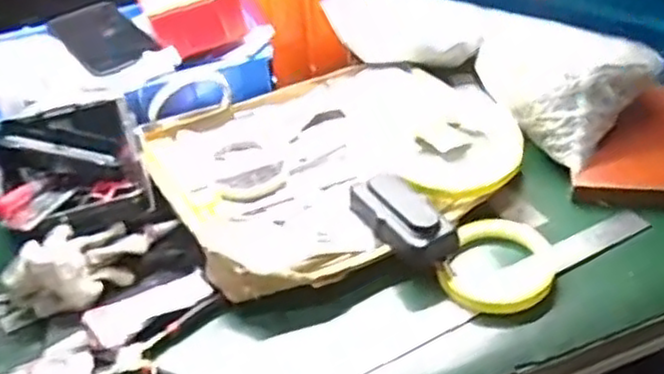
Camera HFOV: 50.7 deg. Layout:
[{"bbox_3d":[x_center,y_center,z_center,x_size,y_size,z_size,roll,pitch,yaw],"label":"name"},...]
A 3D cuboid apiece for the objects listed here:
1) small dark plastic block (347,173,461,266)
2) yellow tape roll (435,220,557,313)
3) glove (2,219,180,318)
[{"bbox_3d":[0.059,0.025,0.590,0.051,0.029,0.101,-20,34,-22],"label":"small dark plastic block"},{"bbox_3d":[0.135,0.064,0.574,0.092,0.015,0.084,0,52,1],"label":"yellow tape roll"},{"bbox_3d":[-0.199,0.054,0.590,0.066,0.058,0.139,16,37,31],"label":"glove"}]

